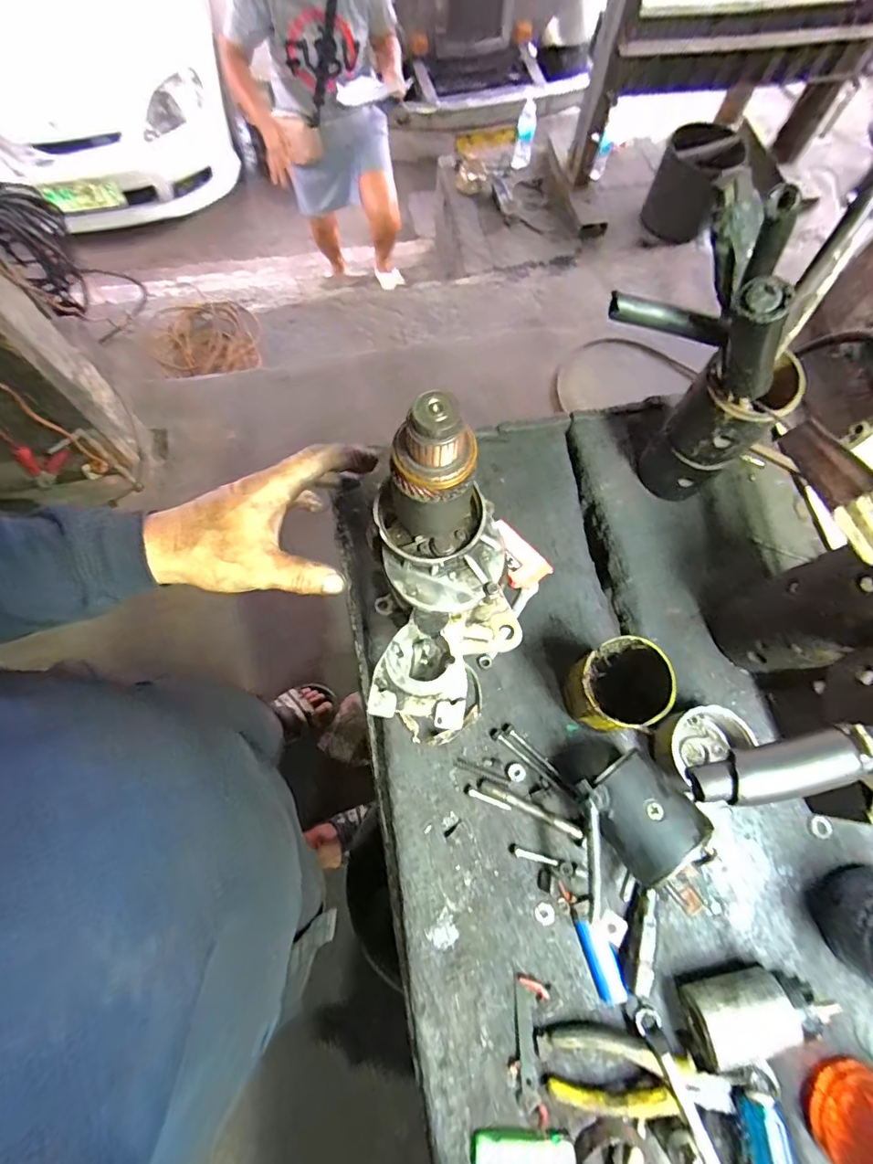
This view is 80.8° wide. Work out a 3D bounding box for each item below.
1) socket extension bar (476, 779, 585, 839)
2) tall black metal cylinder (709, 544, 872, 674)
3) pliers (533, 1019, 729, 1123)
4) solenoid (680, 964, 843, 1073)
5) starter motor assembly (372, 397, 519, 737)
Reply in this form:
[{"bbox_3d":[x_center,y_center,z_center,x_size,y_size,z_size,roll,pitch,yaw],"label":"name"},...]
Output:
[{"bbox_3d":[0.091,0.221,0.501,0.104,0.016,0.012,25,73,7],"label":"socket extension bar"},{"bbox_3d":[0.344,0.020,0.439,0.097,0.217,0.093,-22,73,-8],"label":"tall black metal cylinder"},{"bbox_3d":[0.158,0.402,0.419,0.143,0.022,0.055,-1,71,17],"label":"pliers"},{"bbox_3d":[0.263,0.350,0.420,0.105,0.044,0.049,-17,73,-6],"label":"solenoid"},{"bbox_3d":[0.010,0.028,0.391,0.104,0.317,0.150,1,72,0],"label":"starter motor assembly"}]

